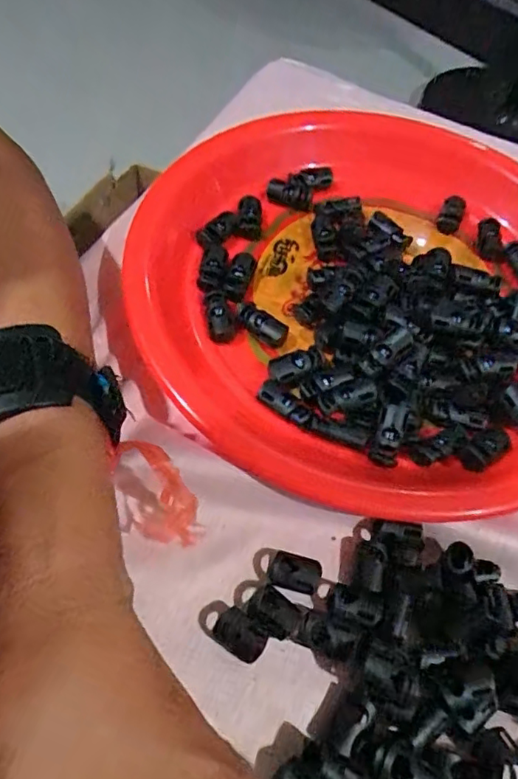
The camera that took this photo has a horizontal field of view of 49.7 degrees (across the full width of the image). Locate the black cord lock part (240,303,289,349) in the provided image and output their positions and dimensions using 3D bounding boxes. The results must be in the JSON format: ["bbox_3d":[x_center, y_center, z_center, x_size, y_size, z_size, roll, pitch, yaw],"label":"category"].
[{"bbox_3d":[0.002,-0.033,0.283,0.028,0.005,0.011,37,61,15],"label":"black cord lock part"}]

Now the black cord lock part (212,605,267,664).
[{"bbox_3d":[-0.007,0.093,0.211,0.019,0.011,0.013,37,61,15],"label":"black cord lock part"}]

